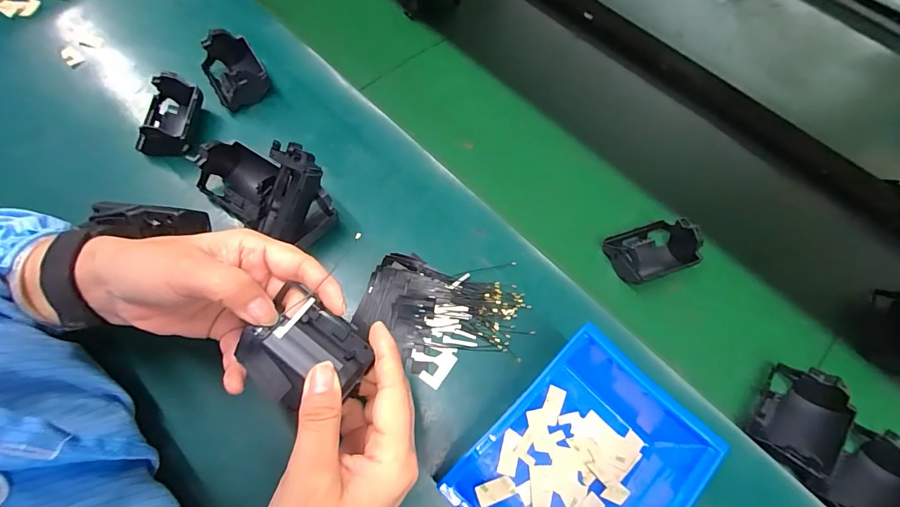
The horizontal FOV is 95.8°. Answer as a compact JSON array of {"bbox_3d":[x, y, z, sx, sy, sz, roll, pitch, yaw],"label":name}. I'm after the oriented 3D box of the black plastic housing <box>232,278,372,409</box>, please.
[{"bbox_3d":[-0.081,0.053,0.224,0.068,0.017,0.052,32,67,11],"label":"black plastic housing"}]

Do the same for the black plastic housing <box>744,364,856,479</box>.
[{"bbox_3d":[0.274,0.128,0.308,0.053,0.034,0.073,36,68,13],"label":"black plastic housing"}]

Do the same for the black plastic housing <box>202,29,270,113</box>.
[{"bbox_3d":[-0.220,-0.187,0.412,0.051,0.033,0.076,-30,70,-16],"label":"black plastic housing"}]

